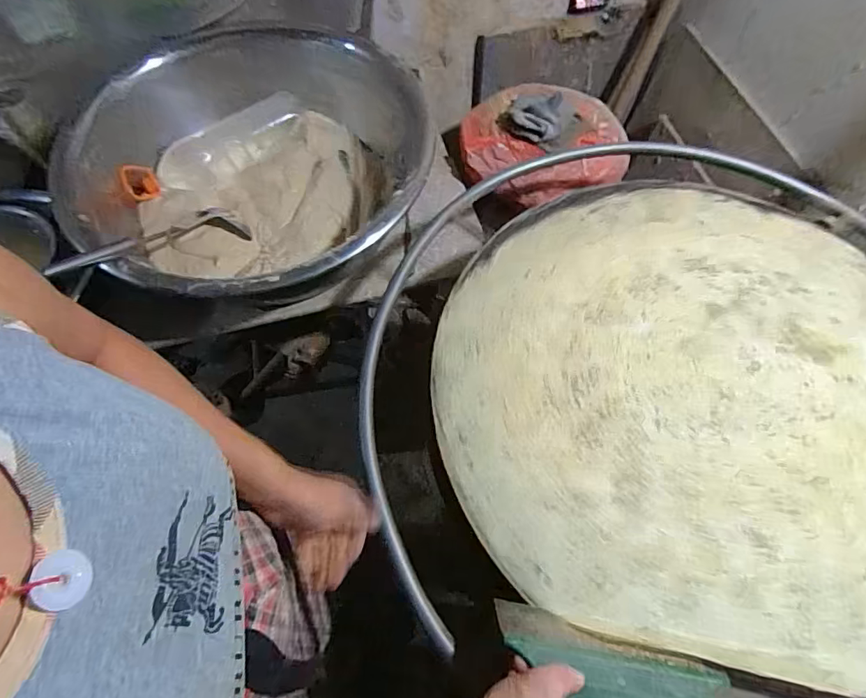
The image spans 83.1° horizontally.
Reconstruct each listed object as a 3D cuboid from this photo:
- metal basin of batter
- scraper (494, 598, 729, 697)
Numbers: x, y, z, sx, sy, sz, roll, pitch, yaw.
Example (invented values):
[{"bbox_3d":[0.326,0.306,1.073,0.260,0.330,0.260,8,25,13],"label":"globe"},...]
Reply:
[{"bbox_3d":[-0.304,-0.315,0.861,0.574,0.193,0.582,1,64,-3],"label":"metal basin of batter"},{"bbox_3d":[0.141,0.265,0.402,0.185,0.102,0.009,10,95,17],"label":"scraper"}]

